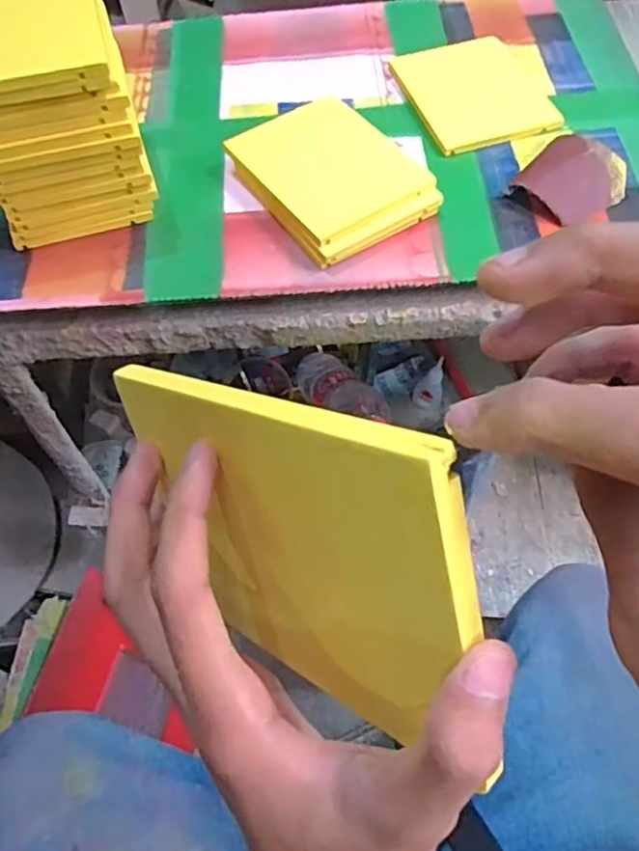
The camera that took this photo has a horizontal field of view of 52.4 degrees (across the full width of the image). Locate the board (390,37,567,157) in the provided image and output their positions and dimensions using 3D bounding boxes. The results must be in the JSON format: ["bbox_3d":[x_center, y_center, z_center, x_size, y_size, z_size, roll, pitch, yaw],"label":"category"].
[{"bbox_3d":[0.139,-0.305,0.589,0.117,0.009,0.150,-14,60,-8],"label":"board"}]

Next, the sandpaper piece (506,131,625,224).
[{"bbox_3d":[0.198,-0.195,0.509,0.073,0.019,0.080,36,65,19],"label":"sandpaper piece"}]

